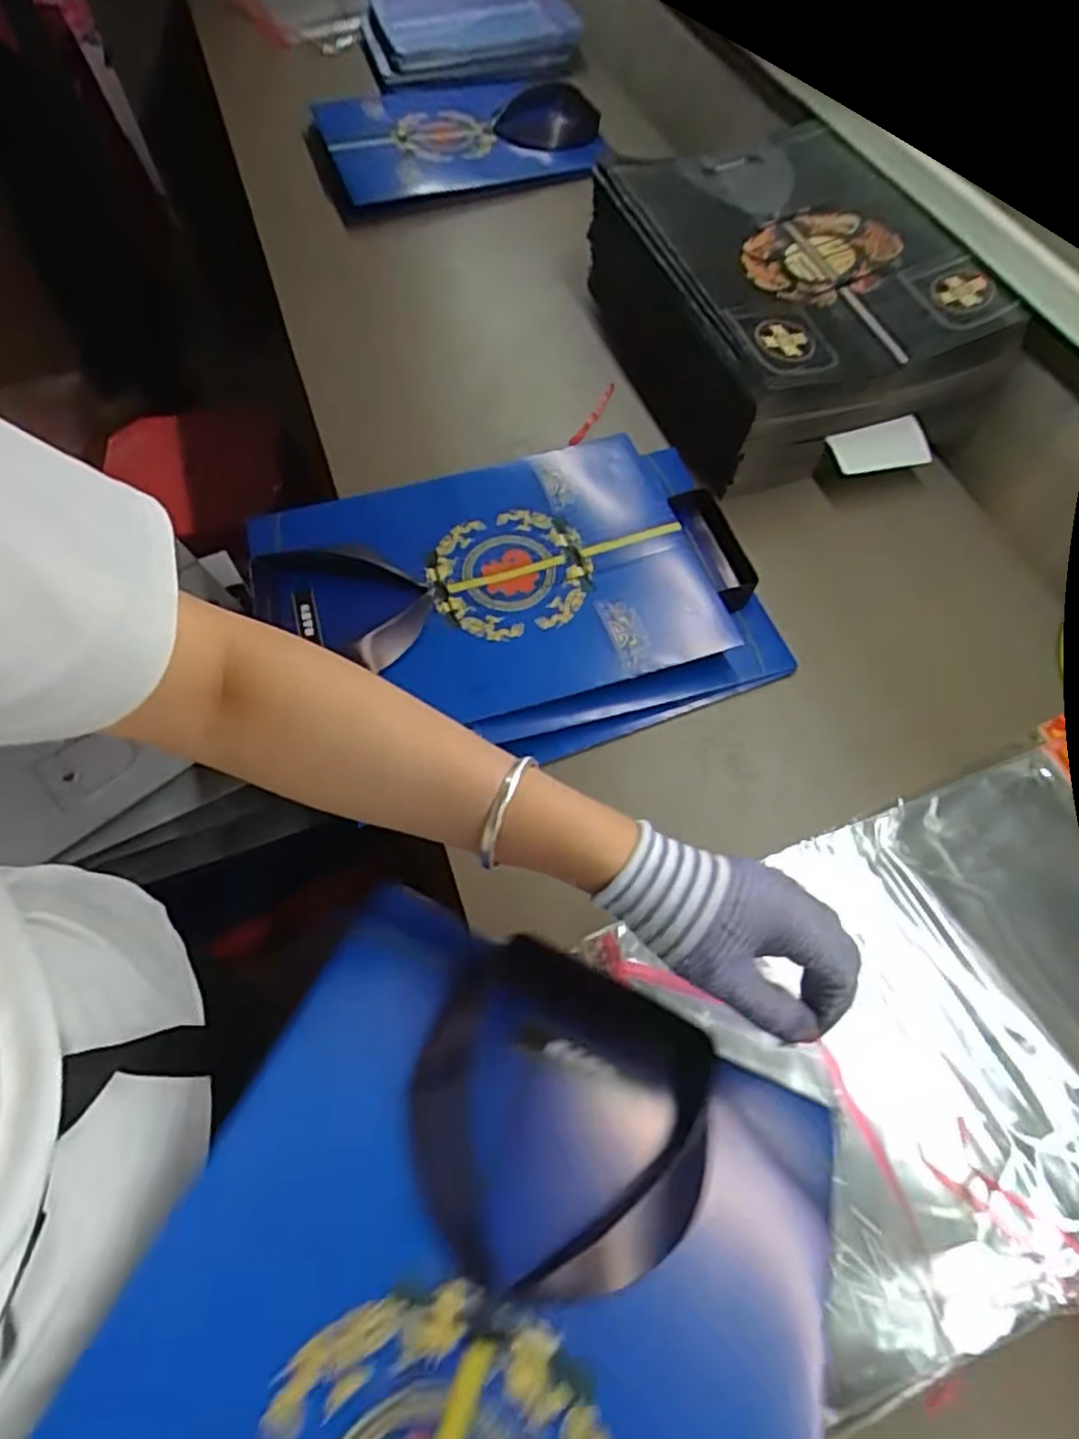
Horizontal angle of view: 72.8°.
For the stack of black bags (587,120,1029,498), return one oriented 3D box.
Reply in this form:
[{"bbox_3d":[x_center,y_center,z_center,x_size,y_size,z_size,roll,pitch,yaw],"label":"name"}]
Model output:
[{"bbox_3d":[0.236,-0.433,0.760,0.270,0.138,0.367,-20,63,-11],"label":"stack of black bags"}]

